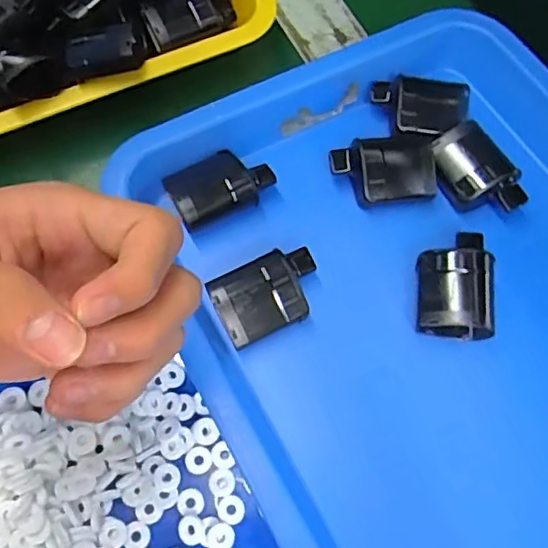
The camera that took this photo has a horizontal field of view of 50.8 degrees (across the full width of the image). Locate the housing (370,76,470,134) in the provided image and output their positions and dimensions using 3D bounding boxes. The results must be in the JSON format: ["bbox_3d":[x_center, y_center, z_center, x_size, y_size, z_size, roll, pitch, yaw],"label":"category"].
[{"bbox_3d":[0.088,-0.098,0.340,0.055,0.016,0.036,0,67,0],"label":"housing"}]

